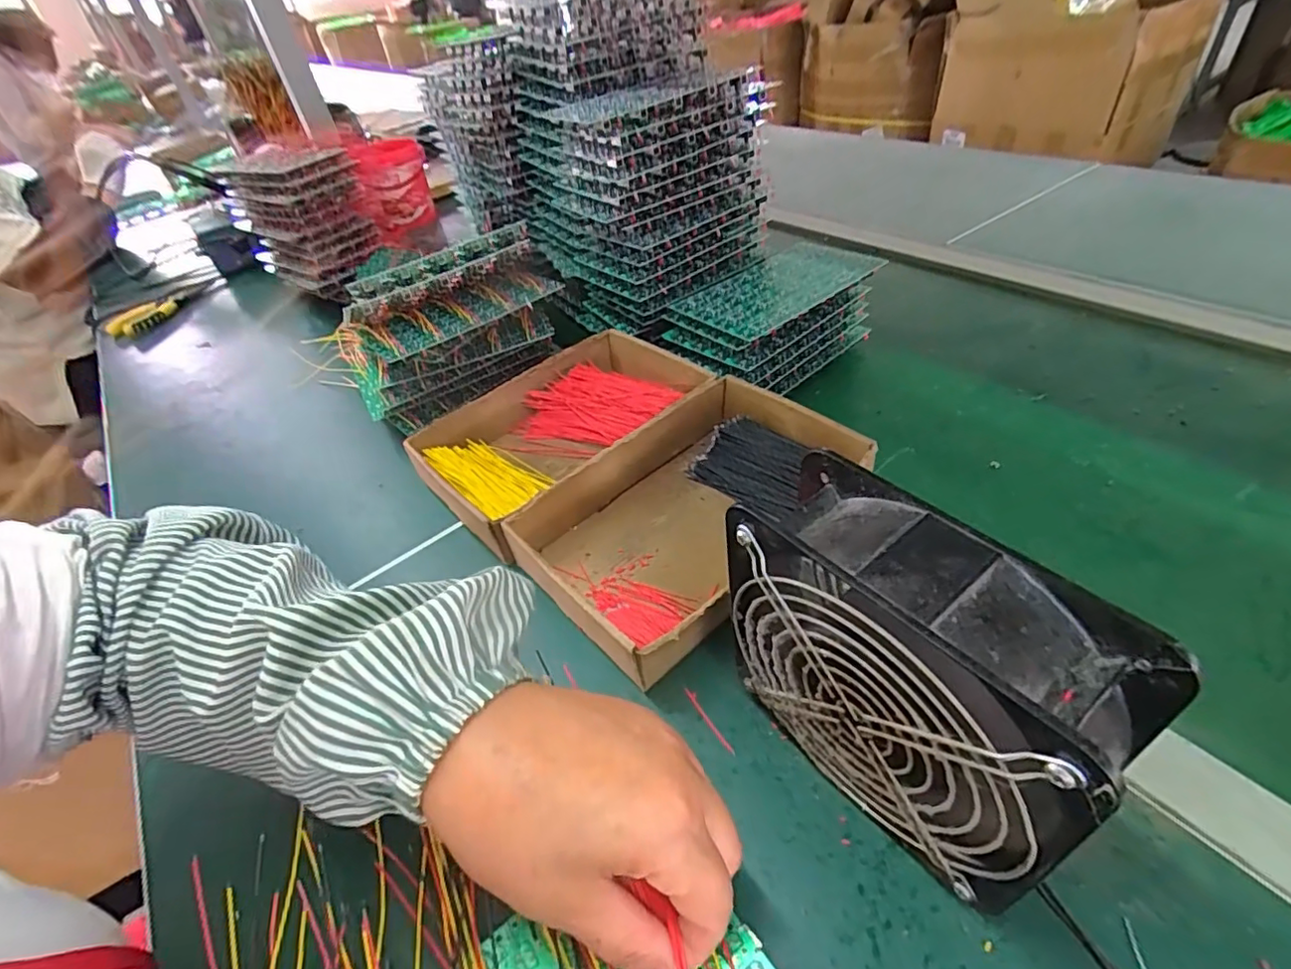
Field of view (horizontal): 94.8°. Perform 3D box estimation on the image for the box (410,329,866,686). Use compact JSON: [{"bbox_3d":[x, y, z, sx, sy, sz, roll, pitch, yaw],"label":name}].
[{"bbox_3d":[-0.018,-0.019,0.464,0.229,0.041,0.298,-36,48,-25],"label":"box"}]

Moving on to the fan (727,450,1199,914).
[{"bbox_3d":[0.105,0.086,0.253,0.055,0.152,0.143,-32,47,-22],"label":"fan"}]

